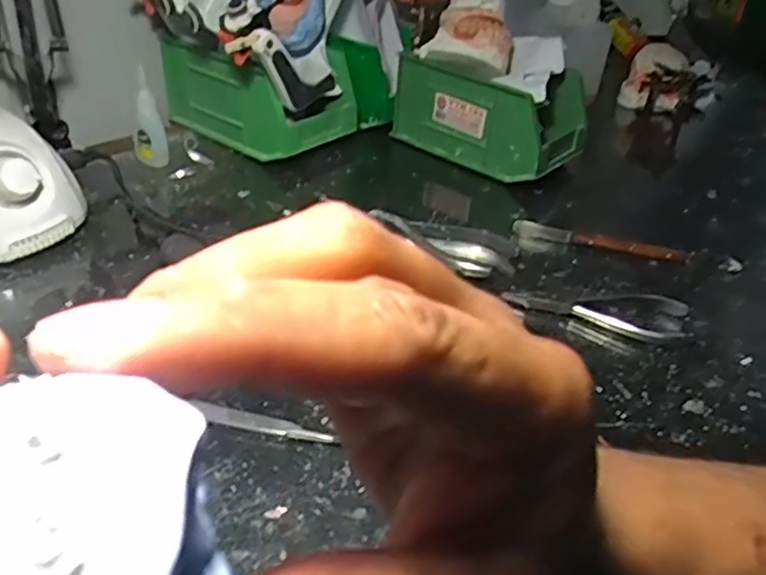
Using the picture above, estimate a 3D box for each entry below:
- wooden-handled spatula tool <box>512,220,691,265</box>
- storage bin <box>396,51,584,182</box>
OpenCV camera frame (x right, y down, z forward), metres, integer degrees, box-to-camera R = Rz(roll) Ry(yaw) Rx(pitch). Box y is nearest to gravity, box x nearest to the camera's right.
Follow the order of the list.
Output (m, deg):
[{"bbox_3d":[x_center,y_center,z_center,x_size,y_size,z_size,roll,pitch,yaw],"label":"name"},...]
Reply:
[{"bbox_3d":[0.173,-0.035,0.531,0.132,0.013,0.023,7,35,2],"label":"wooden-handled spatula tool"},{"bbox_3d":[0.108,-0.173,0.657,0.170,0.082,0.100,29,41,30],"label":"storage bin"}]

